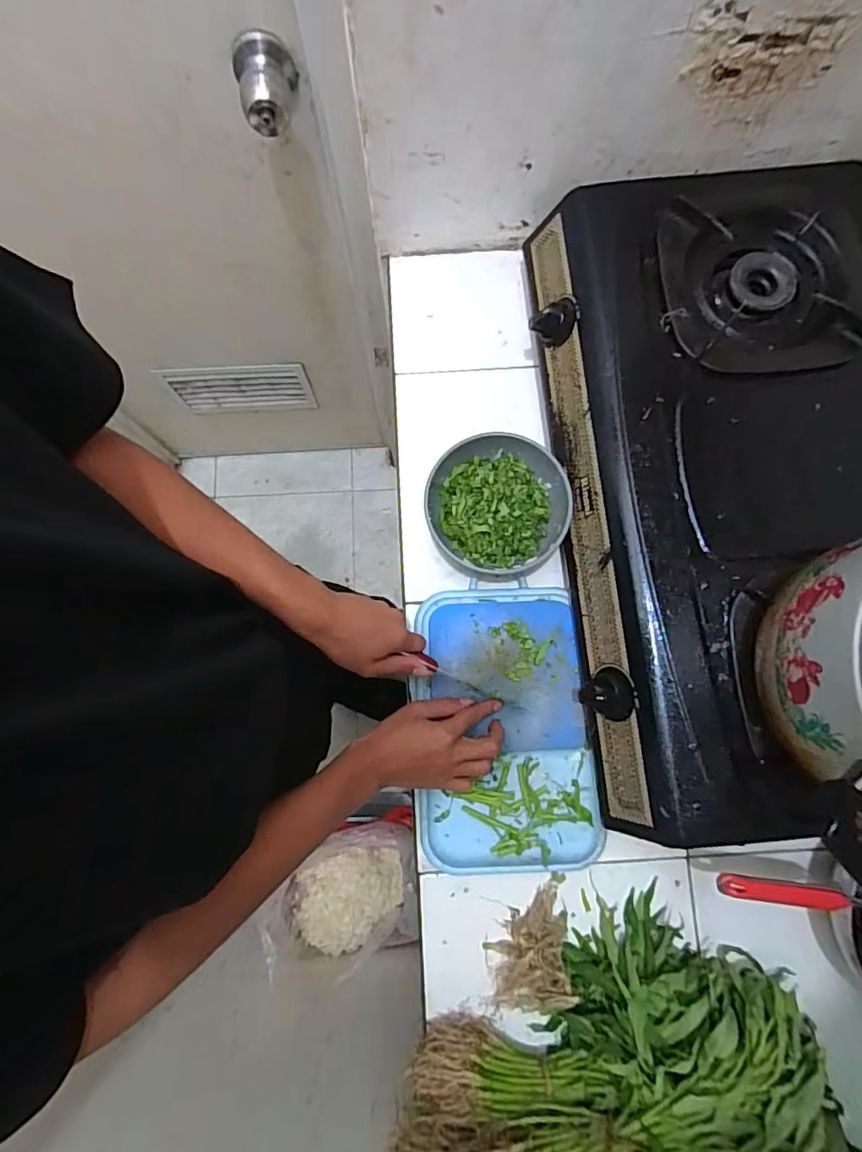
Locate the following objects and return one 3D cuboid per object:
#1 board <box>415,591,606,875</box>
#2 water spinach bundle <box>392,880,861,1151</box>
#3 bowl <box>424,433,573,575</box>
[{"bbox_3d":[0.083,0.168,0.593,0.188,0.028,0.301,-3,80,-2],"label":"board"},{"bbox_3d":[0.172,0.477,0.490,0.397,0.117,0.245,-7,80,-2],"label":"water spinach bundle"},{"bbox_3d":[0.076,-0.082,0.610,0.156,0.075,0.139,33,81,5],"label":"bowl"}]

